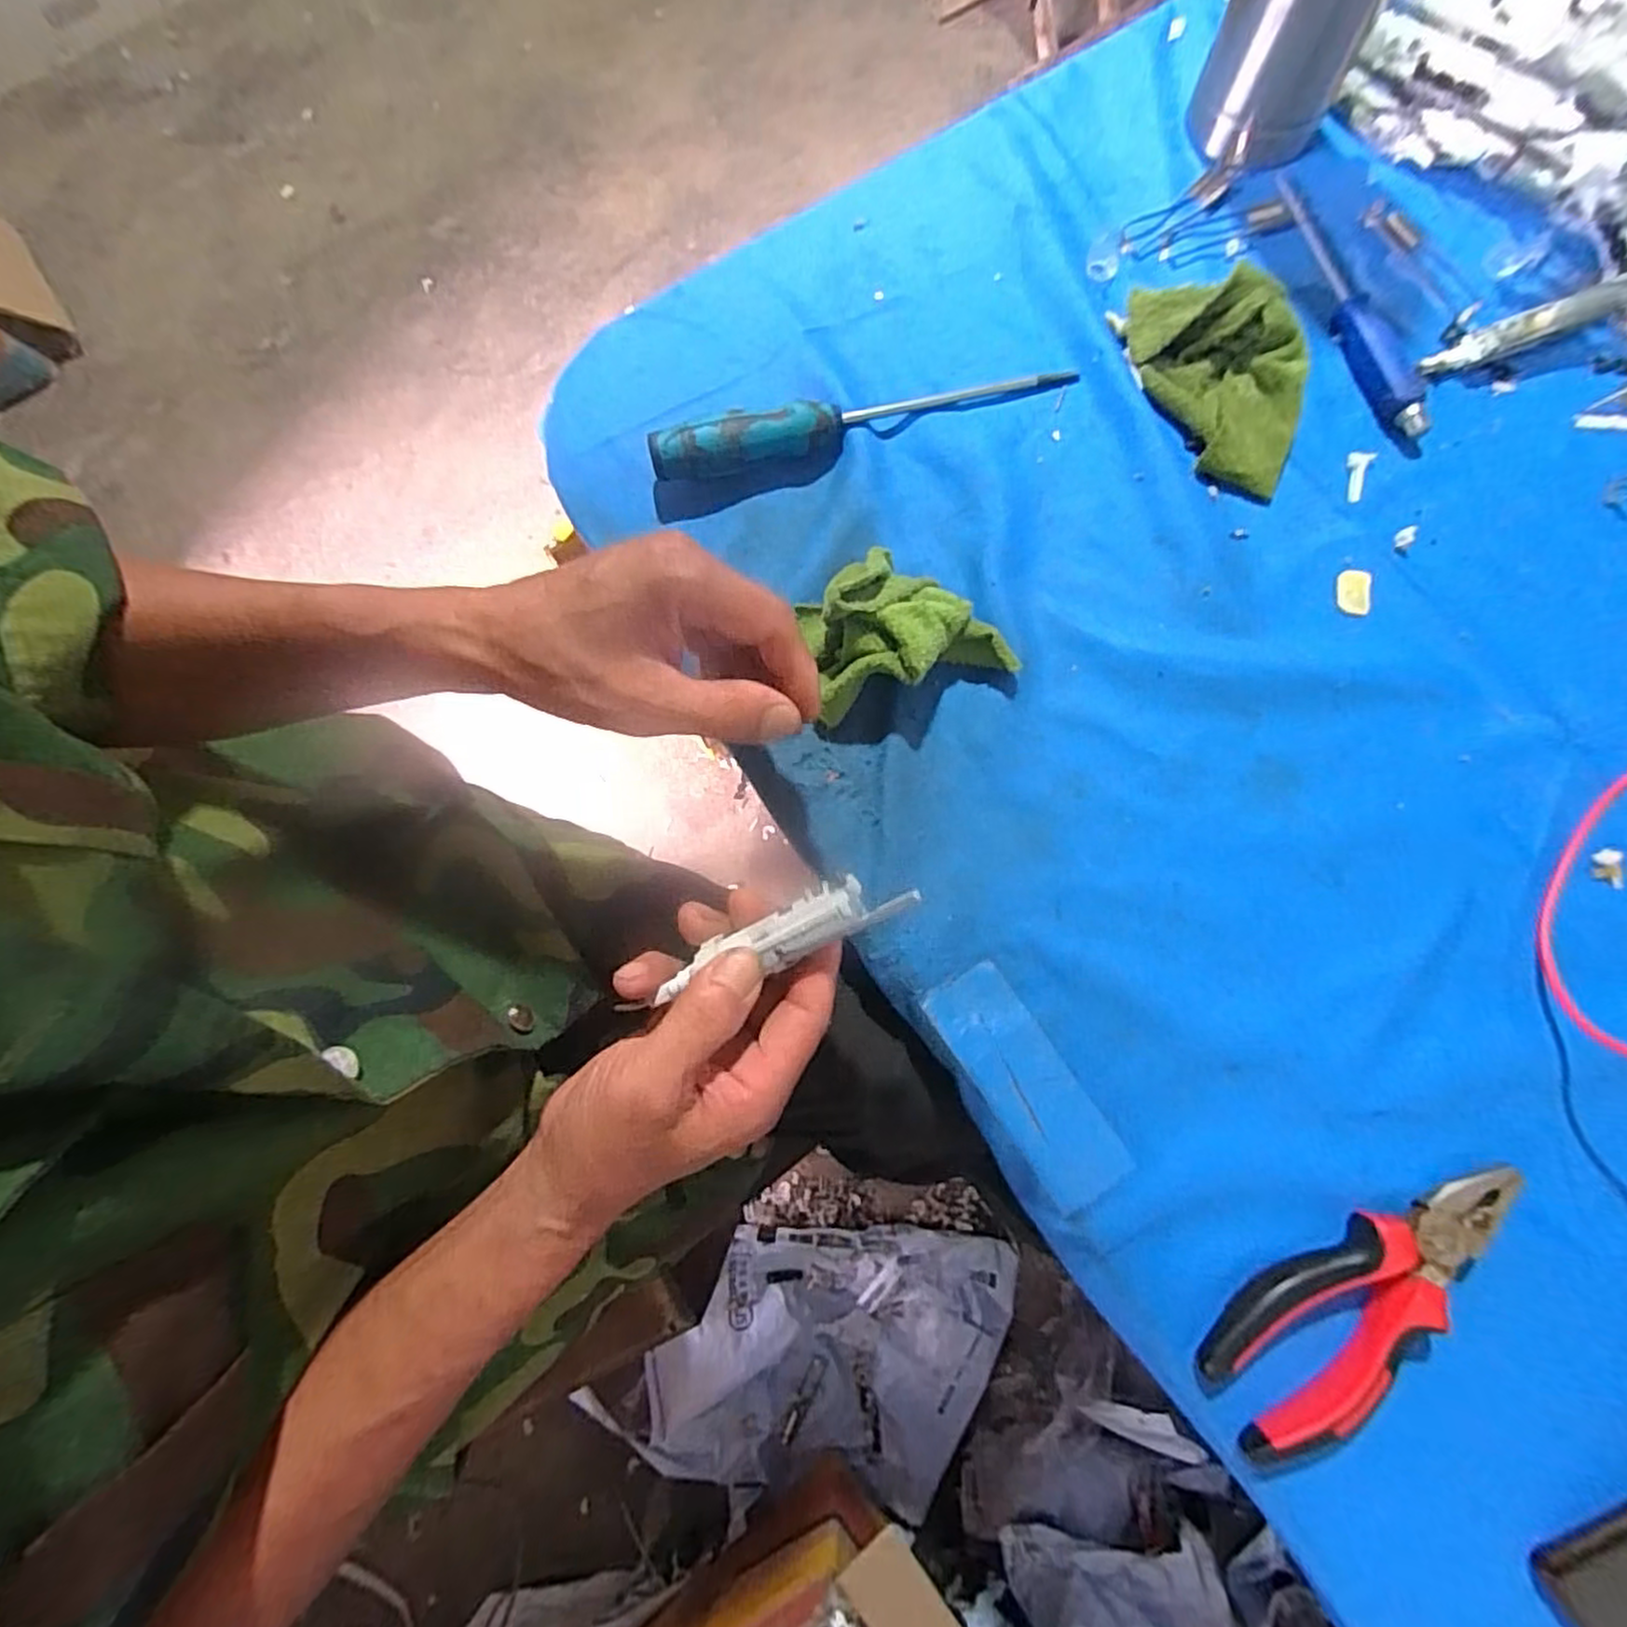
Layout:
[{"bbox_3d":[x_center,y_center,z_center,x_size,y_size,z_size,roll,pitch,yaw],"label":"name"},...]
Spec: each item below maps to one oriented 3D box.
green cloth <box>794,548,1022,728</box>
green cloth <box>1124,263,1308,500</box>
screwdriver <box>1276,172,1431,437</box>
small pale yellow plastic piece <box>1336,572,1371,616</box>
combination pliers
[{"bbox_3d":[0.042,-0.094,0.369,0.099,0.048,0.078,-21,77,-3],"label":"green cloth"},{"bbox_3d":[0.235,-0.250,0.405,0.080,0.035,0.137,-27,77,-4],"label":"green cloth"},{"bbox_3d":[0.313,-0.304,0.425,0.024,0.015,0.196,-14,77,-1],"label":"screwdriver"},{"bbox_3d":[0.292,-0.119,0.392,0.018,0.004,0.027,9,80,3],"label":"small pale yellow plastic piece"},{"bbox_3d":[0.238,0.208,0.308,0.152,0.015,0.058,-30,78,-5],"label":"combination pliers"}]

